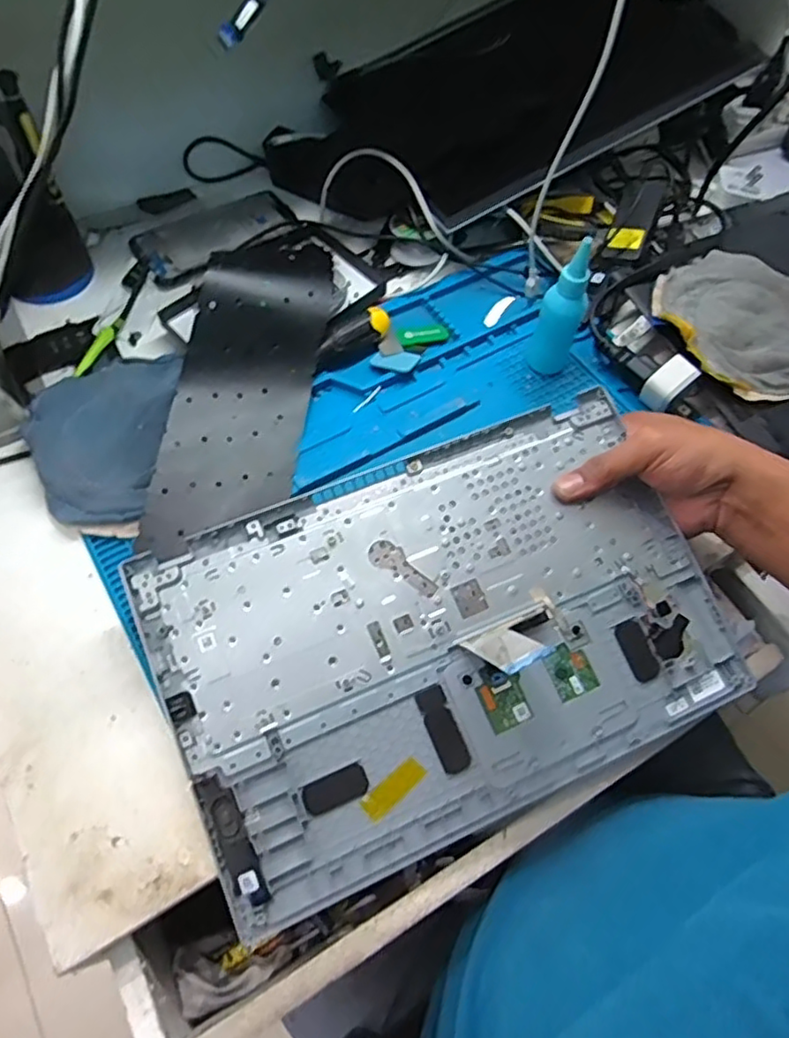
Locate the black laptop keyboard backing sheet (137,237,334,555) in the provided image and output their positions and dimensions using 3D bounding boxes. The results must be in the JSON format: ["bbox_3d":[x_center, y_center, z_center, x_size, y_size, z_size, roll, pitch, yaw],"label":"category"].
[{"bbox_3d":[-0.115,-0.114,0.495,0.101,0.063,0.299,9,61,1],"label":"black laptop keyboard backing sheet"}]

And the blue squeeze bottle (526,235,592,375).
[{"bbox_3d":[0.138,-0.172,0.519,0.036,0.117,0.039,24,62,9],"label":"blue squeeze bottle"}]

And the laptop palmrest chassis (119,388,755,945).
[{"bbox_3d":[0.036,0.074,0.419,0.356,0.008,0.230,-21,78,-11],"label":"laptop palmrest chassis"}]

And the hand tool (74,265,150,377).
[{"bbox_3d":[-0.242,-0.175,0.554,0.012,0.007,0.132,15,61,5],"label":"hand tool"}]

